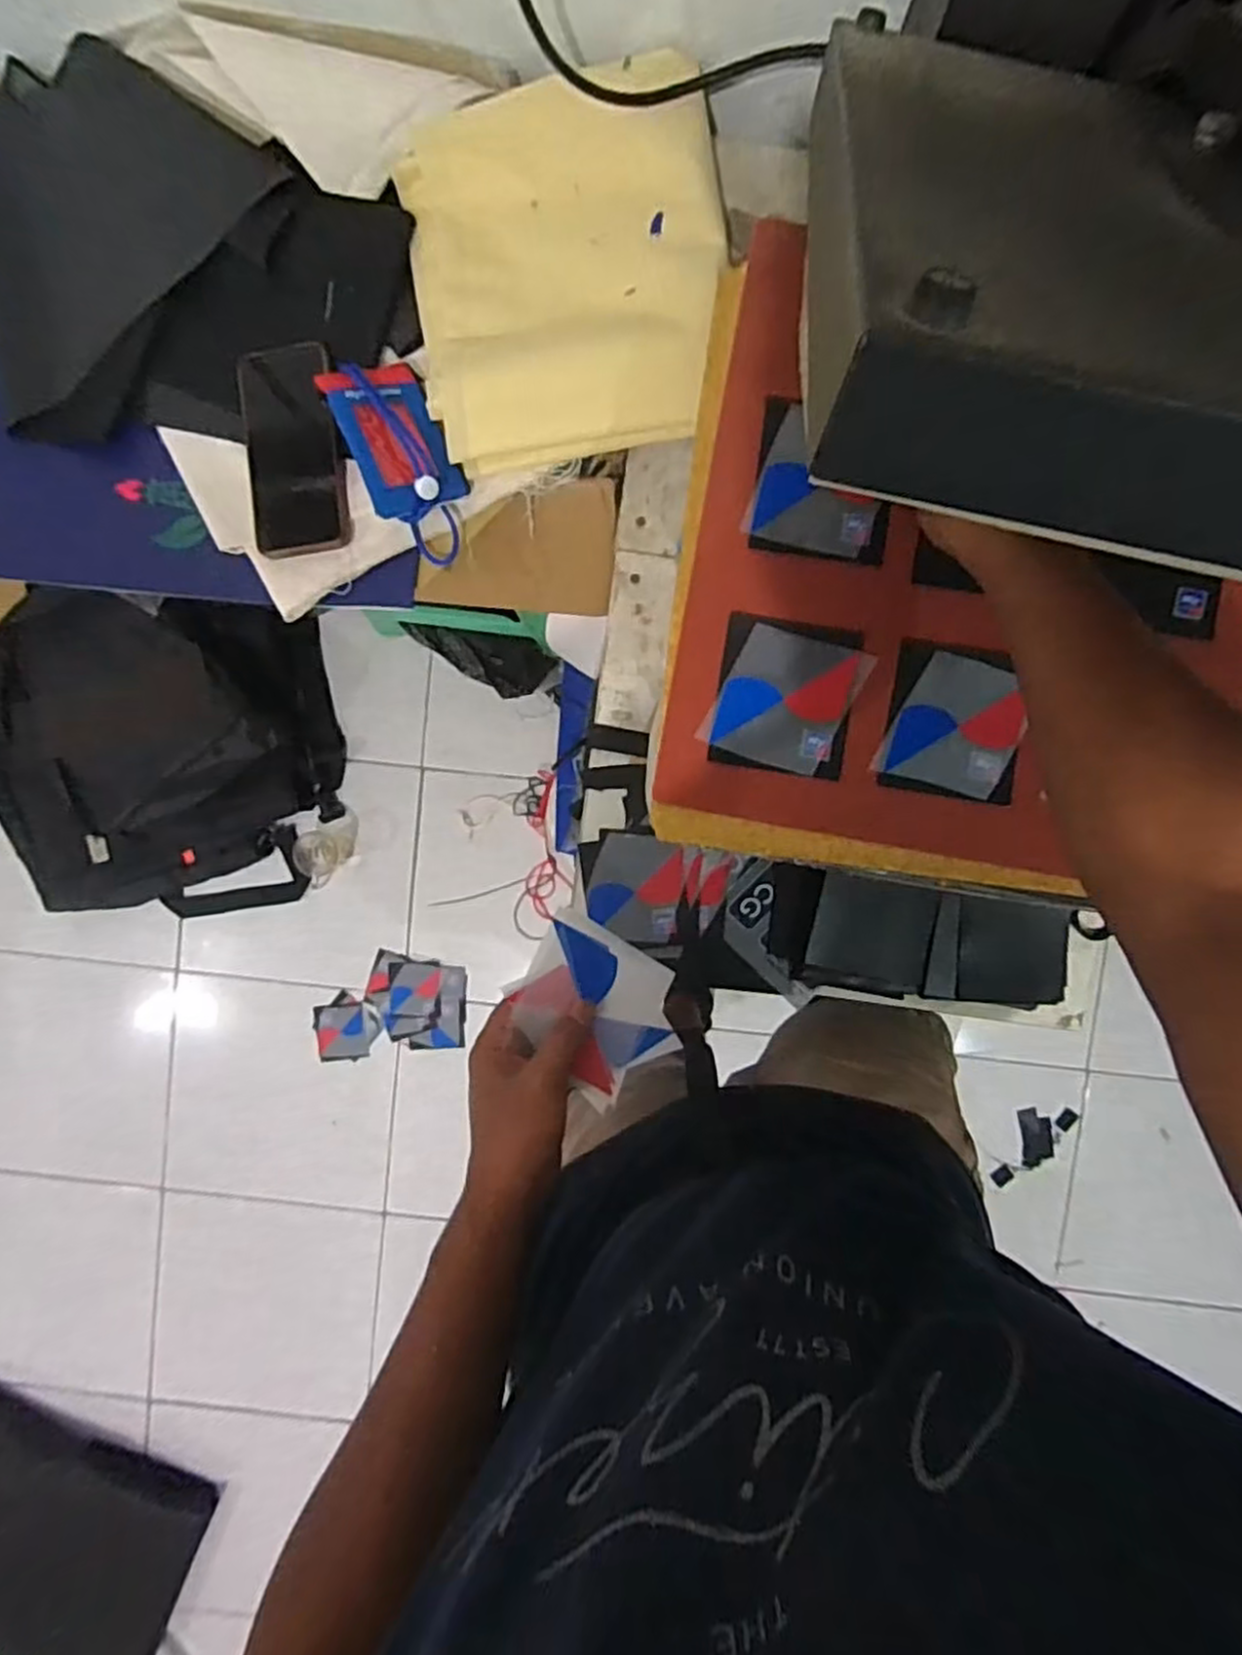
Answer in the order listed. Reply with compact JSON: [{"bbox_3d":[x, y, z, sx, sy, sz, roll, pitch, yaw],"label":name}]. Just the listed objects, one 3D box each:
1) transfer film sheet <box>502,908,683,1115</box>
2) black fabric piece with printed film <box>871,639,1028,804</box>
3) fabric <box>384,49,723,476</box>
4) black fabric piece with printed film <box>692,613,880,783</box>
[{"bbox_3d":[-0.020,0.121,0.496,0.107,0.015,0.095,38,70,-6],"label":"transfer film sheet"},{"bbox_3d":[0.223,-0.069,0.490,0.088,0.008,0.096,10,93,1],"label":"black fabric piece with printed film"},{"bbox_3d":[-0.044,-0.440,0.577,0.242,0.058,0.278,-8,96,2],"label":"fabric"},{"bbox_3d":[0.110,-0.087,0.488,0.095,0.004,0.100,16,92,1],"label":"black fabric piece with printed film"}]

